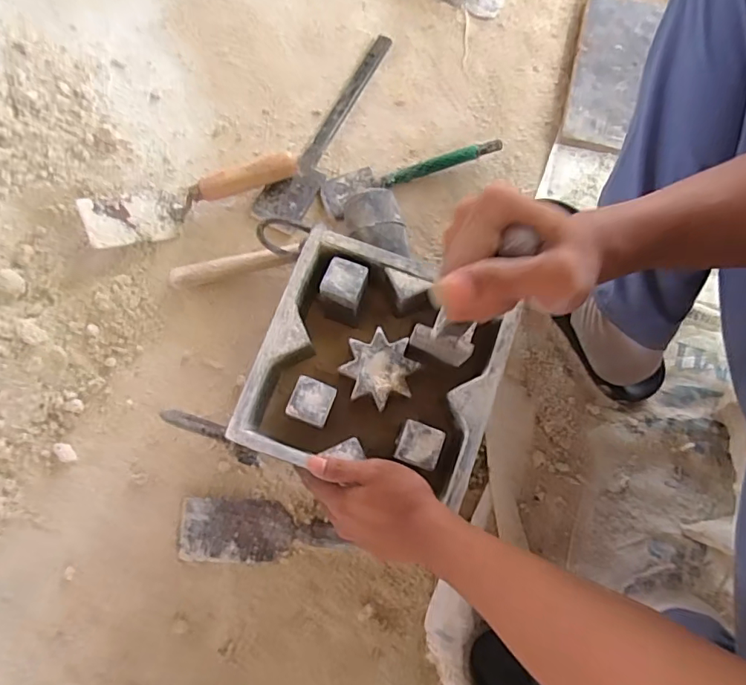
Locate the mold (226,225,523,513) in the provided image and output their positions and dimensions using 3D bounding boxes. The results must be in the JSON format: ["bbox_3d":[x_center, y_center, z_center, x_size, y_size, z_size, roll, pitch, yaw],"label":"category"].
[{"bbox_3d":[0.005,0.031,0.513,0.223,0.082,0.218,20,79,3],"label":"mold"}]

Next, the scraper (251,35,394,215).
[{"bbox_3d":[-0.061,-0.295,0.671,0.060,0.016,0.315,26,79,5],"label":"scraper"}]

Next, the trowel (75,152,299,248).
[{"bbox_3d":[-0.227,-0.190,0.630,0.264,0.051,0.063,-23,79,-6],"label":"trowel"}]

